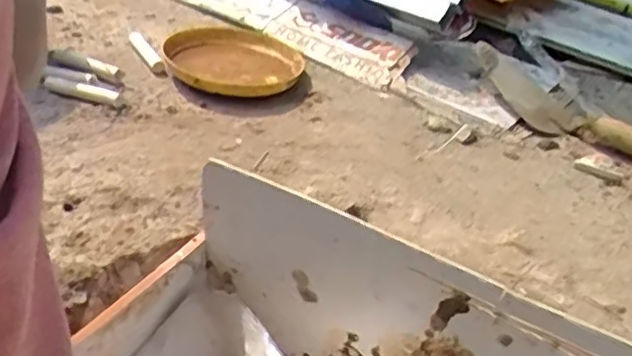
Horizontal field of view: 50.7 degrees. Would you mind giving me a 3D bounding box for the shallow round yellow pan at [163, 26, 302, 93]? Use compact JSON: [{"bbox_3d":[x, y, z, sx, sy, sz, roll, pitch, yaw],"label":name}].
[{"bbox_3d":[-0.111,-0.156,0.876,0.180,0.020,0.176,4,35,-3],"label":"shallow round yellow pan"}]

